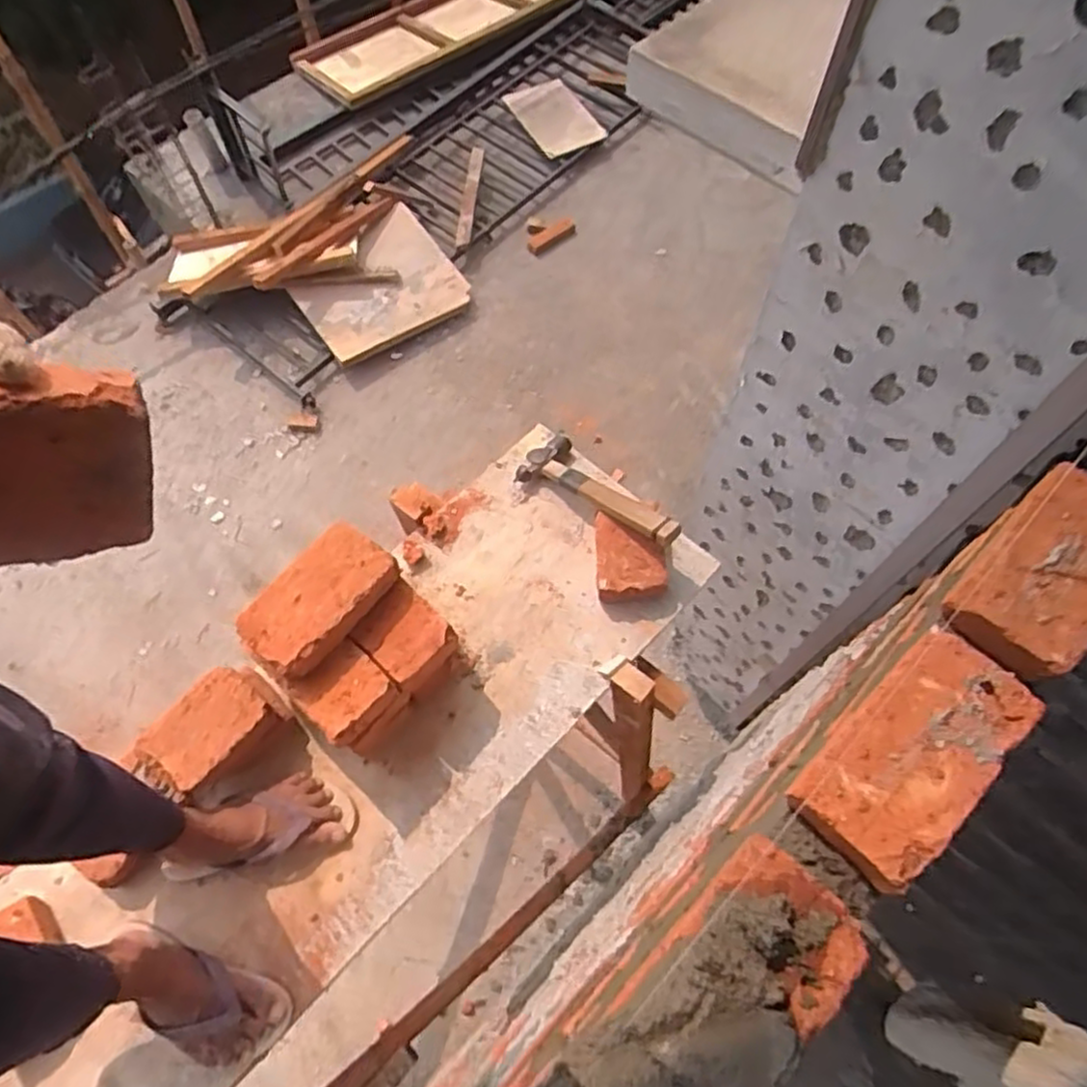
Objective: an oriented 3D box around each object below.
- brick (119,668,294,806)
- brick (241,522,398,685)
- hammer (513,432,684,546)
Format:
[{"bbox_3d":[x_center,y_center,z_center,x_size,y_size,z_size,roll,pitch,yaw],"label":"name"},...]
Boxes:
[{"bbox_3d":[-0.441,0.255,0.972,0.107,0.081,0.178,36,70,17],"label":"brick"},{"bbox_3d":[-0.292,0.075,0.950,0.107,0.047,0.204,35,69,16],"label":"brick"},{"bbox_3d":[0.091,-0.078,1.149,0.101,0.042,0.299,-43,53,-19],"label":"hammer"}]

